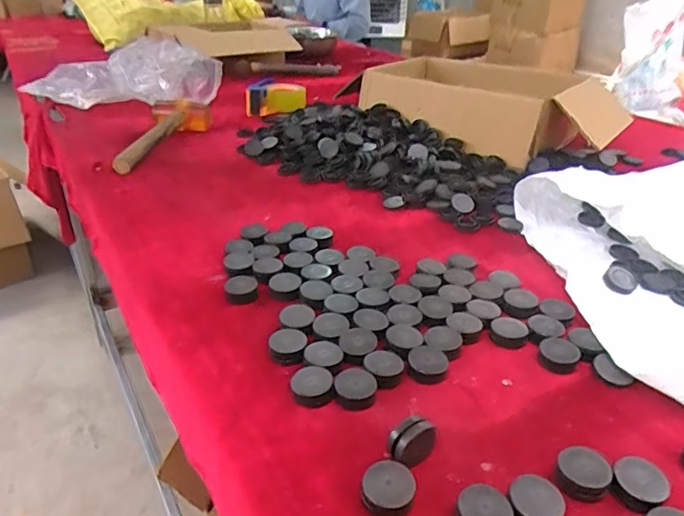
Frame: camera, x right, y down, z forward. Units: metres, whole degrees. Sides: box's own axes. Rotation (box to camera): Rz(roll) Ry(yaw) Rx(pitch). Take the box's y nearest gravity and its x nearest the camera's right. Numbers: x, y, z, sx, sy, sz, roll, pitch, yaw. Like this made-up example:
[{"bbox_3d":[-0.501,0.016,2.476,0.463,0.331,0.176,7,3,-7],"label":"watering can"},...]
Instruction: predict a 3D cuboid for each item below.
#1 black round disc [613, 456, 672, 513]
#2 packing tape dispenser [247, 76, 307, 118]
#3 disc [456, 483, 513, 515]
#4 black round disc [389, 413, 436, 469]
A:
[{"bbox_3d":[0.196,0.148,0.340,0.036,0.016,0.031,-20,37,-34],"label":"black round disc"},{"bbox_3d":[-0.151,-0.369,1.184,0.057,0.072,0.157,27,38,35],"label":"packing tape dispenser"},{"bbox_3d":[0.087,0.158,0.318,0.032,0.015,0.032,-18,36,-32],"label":"disc"},{"bbox_3d":[0.046,0.127,0.350,0.030,0.034,0.018,-14,34,-26],"label":"black round disc"}]

